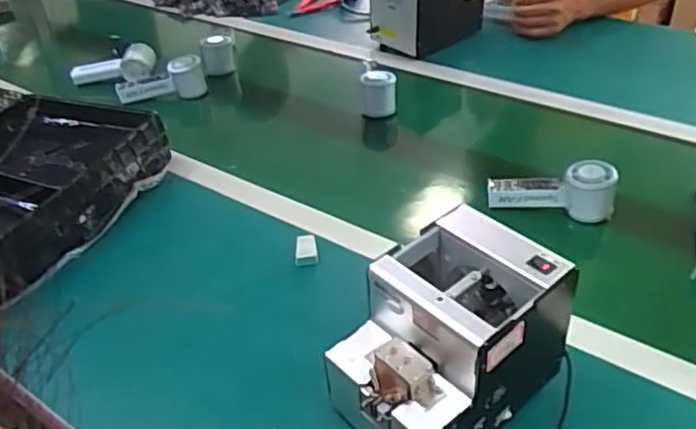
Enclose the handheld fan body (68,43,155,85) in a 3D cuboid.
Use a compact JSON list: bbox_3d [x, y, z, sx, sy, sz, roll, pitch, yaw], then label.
[{"bbox_3d":[-0.434,-0.277,1.191,0.155,0.045,0.046,-12,37,-8],"label":"handheld fan body"}]

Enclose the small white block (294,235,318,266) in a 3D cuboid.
[{"bbox_3d":[-0.051,0.043,0.786,0.027,0.017,0.038,-5,37,-2],"label":"small white block"}]

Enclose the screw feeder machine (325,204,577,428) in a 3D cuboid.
[{"bbox_3d":[0.084,0.113,0.566,0.171,0.147,0.127,-29,44,-30],"label":"screw feeder machine"}]

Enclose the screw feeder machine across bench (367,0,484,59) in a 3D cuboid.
[{"bbox_3d":[0.146,-0.398,1.223,0.170,0.154,0.145,-30,43,-30],"label":"screw feeder machine across bench"}]

